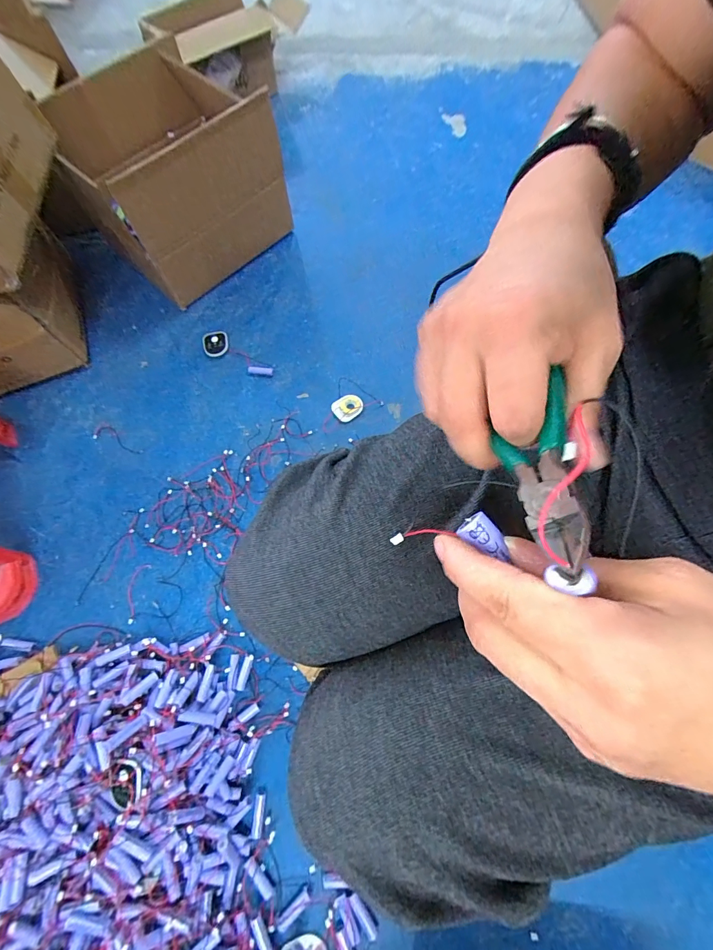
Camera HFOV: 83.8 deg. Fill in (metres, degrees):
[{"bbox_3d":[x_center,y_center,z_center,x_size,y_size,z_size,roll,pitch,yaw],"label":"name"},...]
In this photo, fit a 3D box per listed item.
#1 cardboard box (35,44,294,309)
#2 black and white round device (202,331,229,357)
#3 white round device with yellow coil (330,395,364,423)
[{"bbox_3d":[-0.386,-0.635,0.841,0.382,0.279,0.374,-38,73,-13],"label":"cardboard box"},{"bbox_3d":[-0.298,-0.280,0.844,0.051,0.013,0.055,0,69,1],"label":"black and white round device"},{"bbox_3d":[-0.019,-0.135,0.784,0.060,0.010,0.056,-33,72,-11],"label":"white round device with yellow coil"}]

